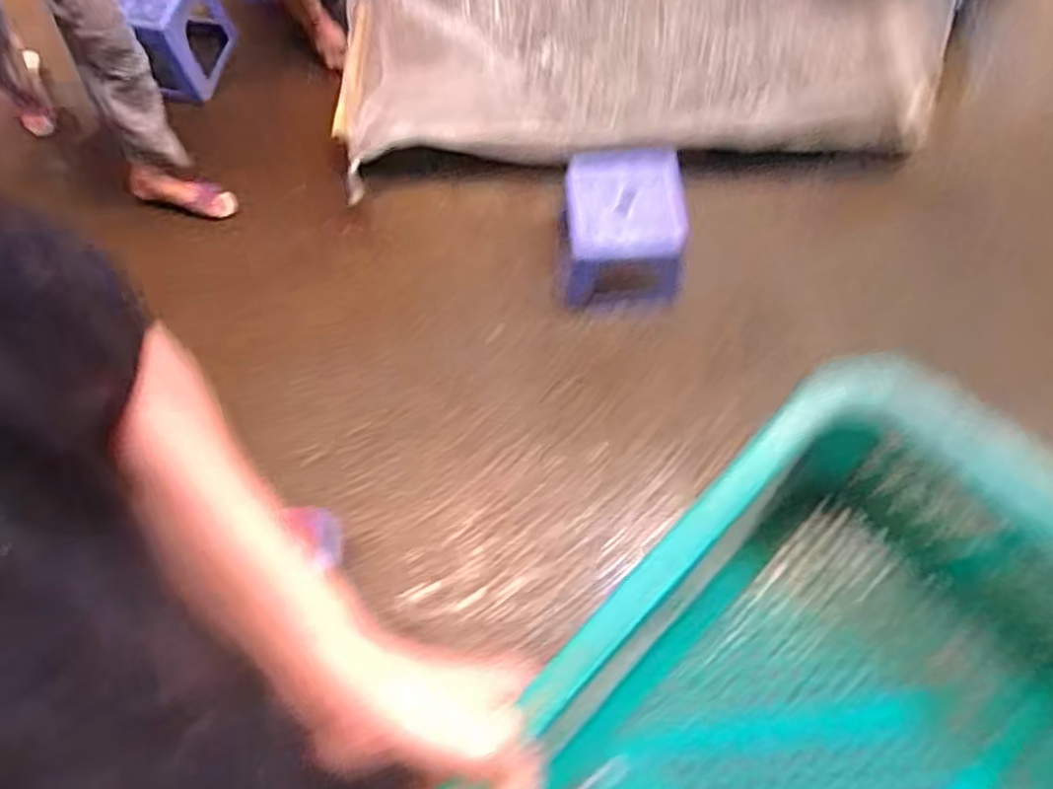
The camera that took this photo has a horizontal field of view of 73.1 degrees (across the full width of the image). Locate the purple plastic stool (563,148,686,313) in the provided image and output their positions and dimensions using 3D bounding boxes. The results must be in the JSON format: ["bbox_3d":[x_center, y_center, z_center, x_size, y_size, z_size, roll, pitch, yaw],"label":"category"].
[{"bbox_3d":[0.196,-0.352,1.484,0.244,0.181,0.281,-1,66,2],"label":"purple plastic stool"}]

